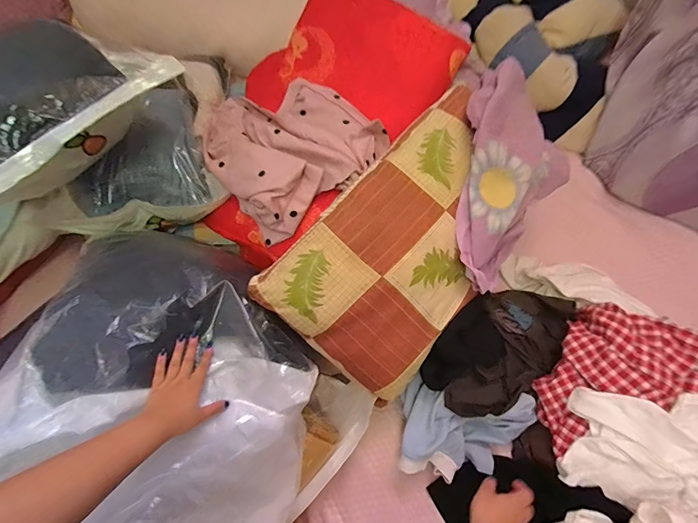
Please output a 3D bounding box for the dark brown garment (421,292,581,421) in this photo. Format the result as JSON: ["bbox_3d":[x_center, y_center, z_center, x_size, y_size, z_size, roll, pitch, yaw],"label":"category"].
[{"bbox_3d":[0.310,0.155,0.717,0.349,0.111,0.194,-37,71,-13],"label":"dark brown garment"}]

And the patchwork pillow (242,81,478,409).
[{"bbox_3d":[0.127,-0.050,0.677,0.320,0.092,0.566,42,82,-2],"label":"patchwork pillow"}]

